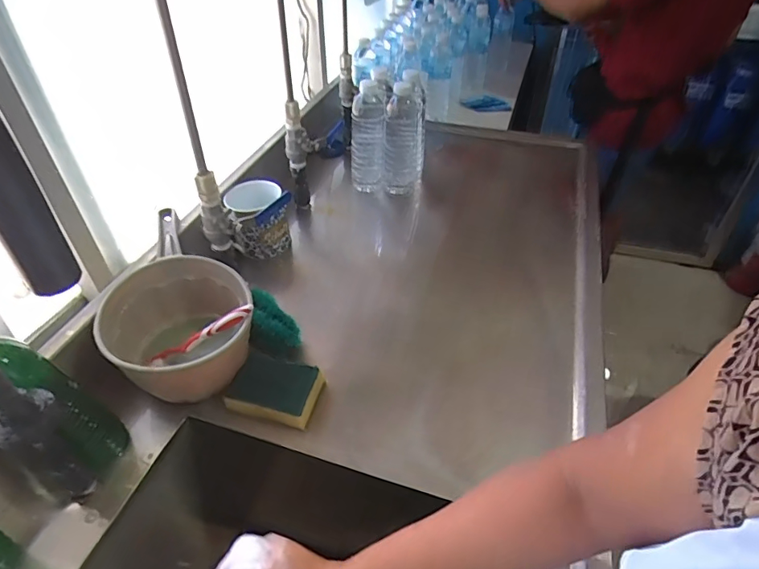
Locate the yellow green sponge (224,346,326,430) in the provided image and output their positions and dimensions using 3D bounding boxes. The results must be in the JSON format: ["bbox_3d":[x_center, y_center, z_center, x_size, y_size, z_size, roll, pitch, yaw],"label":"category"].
[{"bbox_3d":[-0.125,0.125,0.573,0.107,0.027,0.080,11,43,13],"label":"yellow green sponge"}]

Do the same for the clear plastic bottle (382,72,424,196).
[{"bbox_3d":[0.047,-0.277,0.886,0.071,0.196,0.091,3,42,4],"label":"clear plastic bottle"}]

